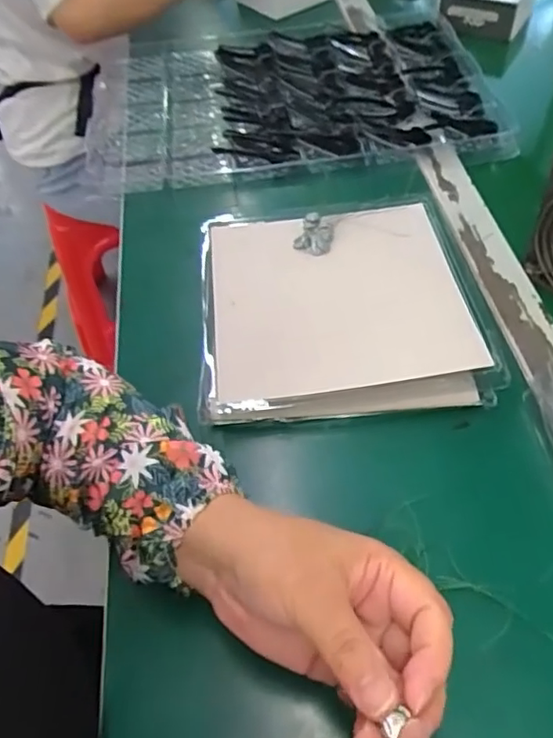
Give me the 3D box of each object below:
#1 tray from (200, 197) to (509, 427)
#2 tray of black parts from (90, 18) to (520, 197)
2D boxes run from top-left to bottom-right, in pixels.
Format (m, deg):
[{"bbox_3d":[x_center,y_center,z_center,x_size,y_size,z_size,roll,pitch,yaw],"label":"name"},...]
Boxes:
[{"bbox_3d":[0.047,-0.057,0.454,0.207,0.024,0.210,-3,53,1],"label":"tray"},{"bbox_3d":[0.011,-0.315,0.670,0.433,0.029,0.320,-8,52,-1],"label":"tray of black parts"}]

